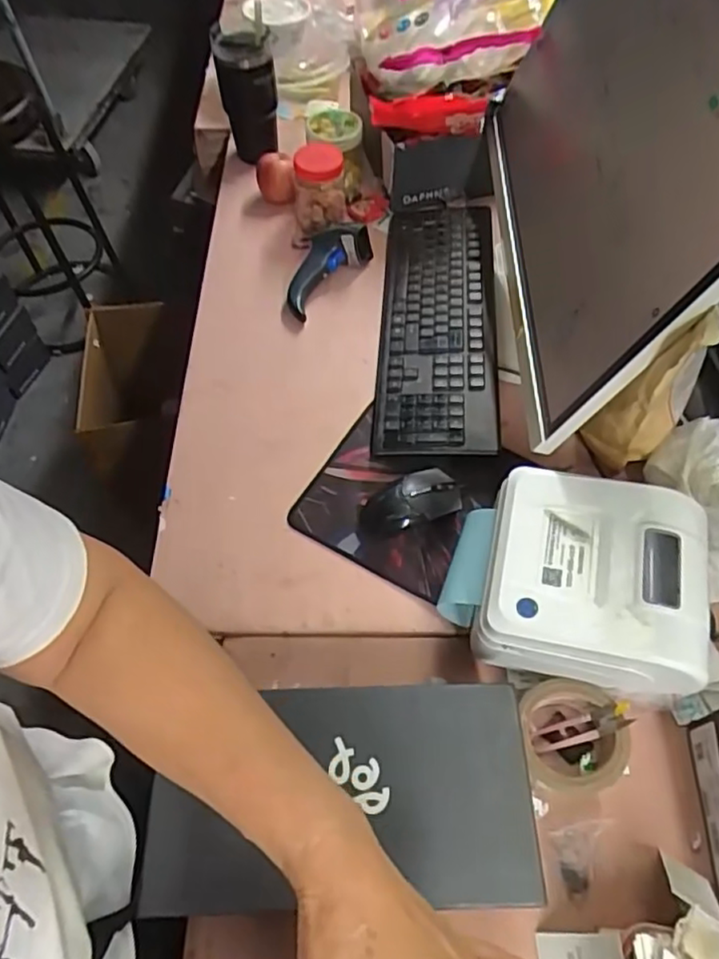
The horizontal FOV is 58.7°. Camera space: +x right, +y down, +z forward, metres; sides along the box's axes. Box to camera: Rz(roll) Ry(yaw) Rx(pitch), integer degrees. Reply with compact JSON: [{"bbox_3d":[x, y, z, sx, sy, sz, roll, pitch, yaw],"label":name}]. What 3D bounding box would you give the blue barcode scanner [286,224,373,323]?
[{"bbox_3d":[-0.045,-0.291,0.895,0.085,0.063,0.150,16,60,10],"label":"blue barcode scanner"}]

